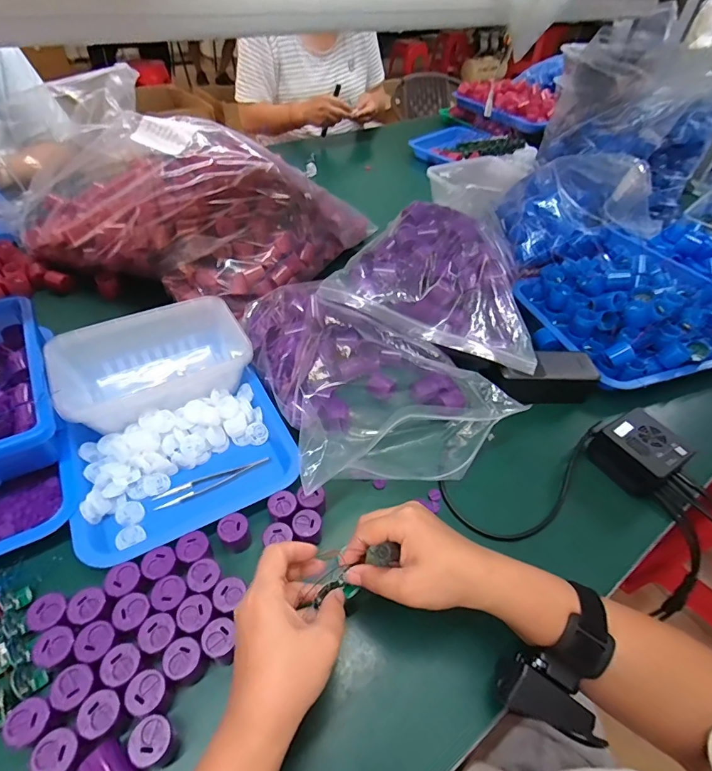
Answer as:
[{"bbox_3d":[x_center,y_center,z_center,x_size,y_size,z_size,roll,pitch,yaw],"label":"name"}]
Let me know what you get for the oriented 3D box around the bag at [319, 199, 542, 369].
[{"bbox_3d":[0.121,-0.160,0.595,0.275,0.084,0.235,15,48,9],"label":"bag"}]

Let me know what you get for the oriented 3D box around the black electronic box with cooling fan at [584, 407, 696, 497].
[{"bbox_3d":[0.329,0.078,0.495,0.073,0.052,0.080,-18,51,-20],"label":"black electronic box with cooling fan"}]

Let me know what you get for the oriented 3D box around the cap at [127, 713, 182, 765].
[{"bbox_3d":[-0.146,0.260,0.311,0.027,0.040,0.027,2,47,-3],"label":"cap"}]

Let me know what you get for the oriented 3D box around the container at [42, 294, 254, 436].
[{"bbox_3d":[-0.247,-0.023,0.523,0.210,0.074,0.132,-25,54,-25],"label":"container"}]

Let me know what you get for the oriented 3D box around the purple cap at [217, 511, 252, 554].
[{"bbox_3d":[-0.118,0.145,0.416,0.028,0.034,0.026,2,47,-3],"label":"purple cap"}]

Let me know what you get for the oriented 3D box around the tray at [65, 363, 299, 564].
[{"bbox_3d":[-0.185,0.082,0.467,0.221,0.034,0.201,-20,52,-21],"label":"tray"}]

